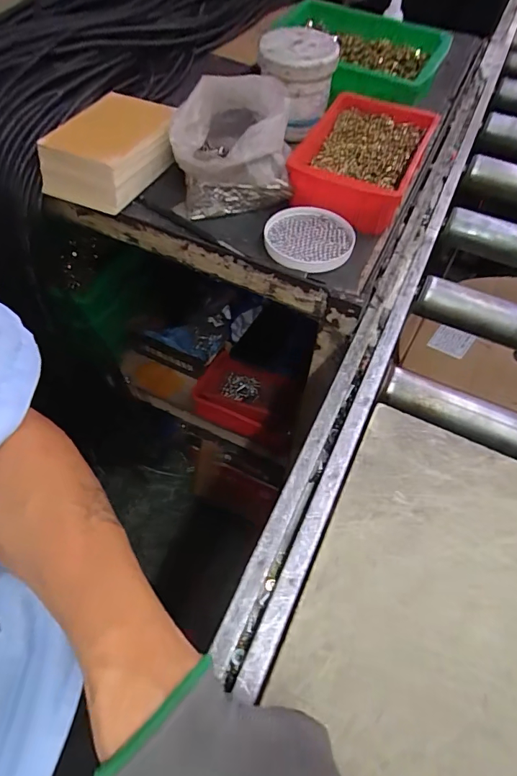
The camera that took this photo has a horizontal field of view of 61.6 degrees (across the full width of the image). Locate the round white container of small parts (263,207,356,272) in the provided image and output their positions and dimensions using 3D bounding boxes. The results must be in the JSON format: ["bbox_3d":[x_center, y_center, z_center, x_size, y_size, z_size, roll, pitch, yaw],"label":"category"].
[{"bbox_3d":[0.055,-0.166,0.485,0.097,0.017,0.093,1,57,-2],"label":"round white container of small parts"}]

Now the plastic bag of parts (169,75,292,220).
[{"bbox_3d":[-0.033,-0.278,0.505,0.132,0.099,0.125,0,57,-2],"label":"plastic bag of parts"}]

